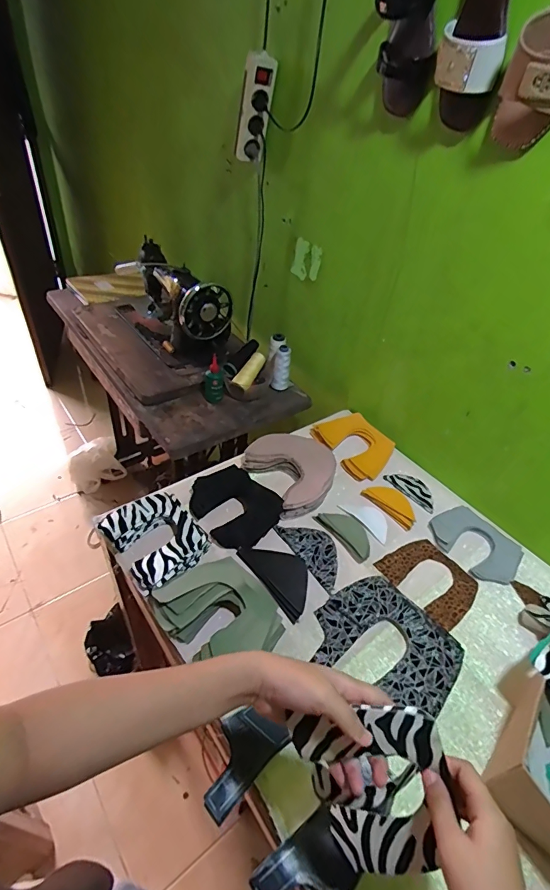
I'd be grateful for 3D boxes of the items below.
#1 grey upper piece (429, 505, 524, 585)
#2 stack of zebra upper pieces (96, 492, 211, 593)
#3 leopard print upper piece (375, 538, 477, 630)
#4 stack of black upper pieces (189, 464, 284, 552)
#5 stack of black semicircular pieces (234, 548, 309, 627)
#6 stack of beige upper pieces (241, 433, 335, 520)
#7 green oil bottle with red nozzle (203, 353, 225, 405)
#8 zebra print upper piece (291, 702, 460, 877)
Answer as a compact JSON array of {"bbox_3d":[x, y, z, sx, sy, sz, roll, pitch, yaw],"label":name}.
[{"bbox_3d":[0.362,0.177,0.780,0.110,0.016,0.153,-27,52,-33],"label":"grey upper piece"},{"bbox_3d":[-0.193,0.152,0.712,0.130,0.038,0.152,-30,54,-35],"label":"stack of zebra upper pieces"},{"bbox_3d":[0.261,0.226,0.725,0.122,0.008,0.144,-23,50,-30],"label":"leopard print upper piece"},{"bbox_3d":[-0.074,0.106,0.782,0.159,0.032,0.126,36,49,28],"label":"stack of black upper pieces"},{"bbox_3d":[0.013,0.206,0.696,0.076,0.012,0.142,-21,49,-29],"label":"stack of black semicircular pieces"},{"bbox_3d":[0.041,0.045,0.861,0.171,0.035,0.179,-26,51,-32],"label":"stack of beige upper pieces"},{"bbox_3d":[-0.142,-0.156,1.003,0.046,0.098,0.035,0,42,-8],"label":"green oil bottle with red nozzle"},{"bbox_3d":[0.086,0.293,0.381,0.083,0.143,0.134,-26,51,-32],"label":"zebra print upper piece"}]

